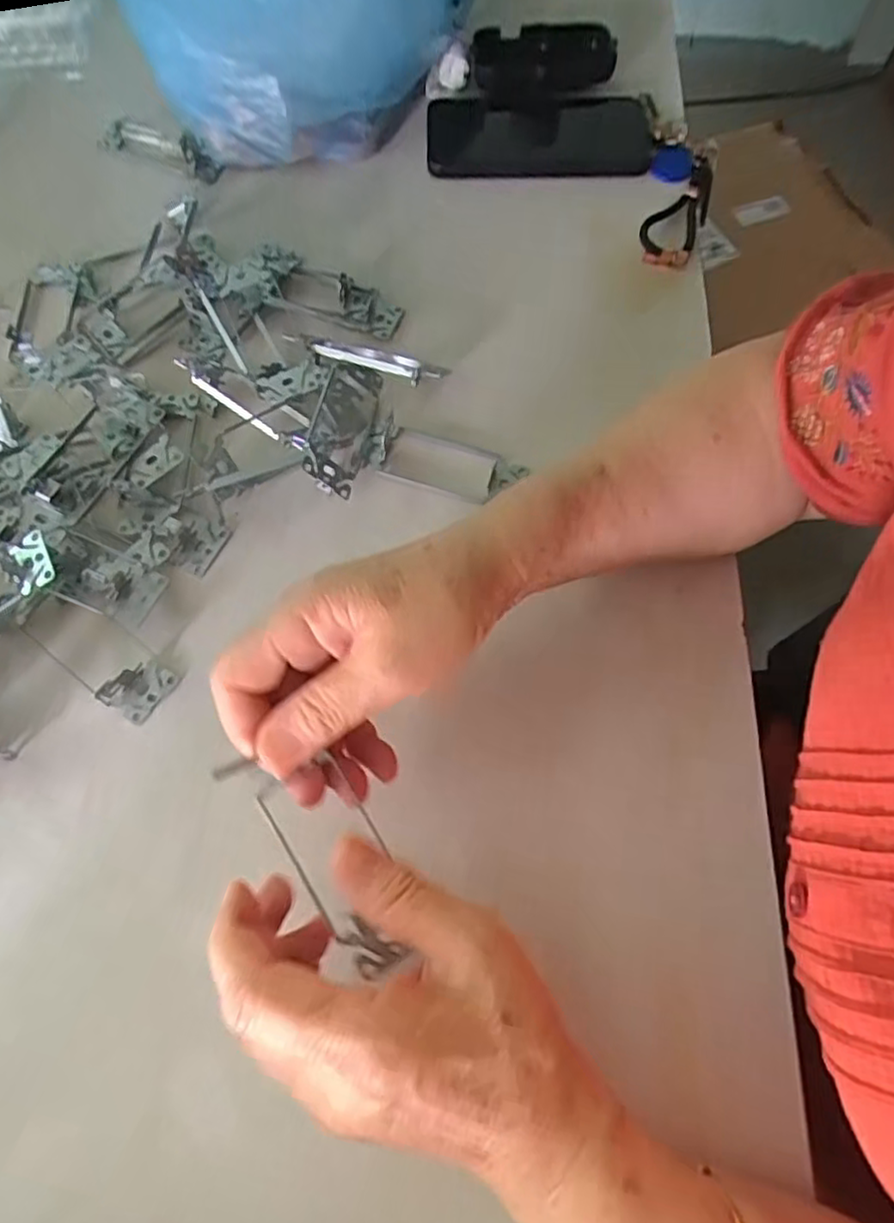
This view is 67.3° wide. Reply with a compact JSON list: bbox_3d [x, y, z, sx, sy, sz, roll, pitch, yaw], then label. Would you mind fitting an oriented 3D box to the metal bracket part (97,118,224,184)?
[{"bbox_3d":[-0.216,-0.353,0.512,0.099,0.021,0.034,20,69,9],"label":"metal bracket part"}]

